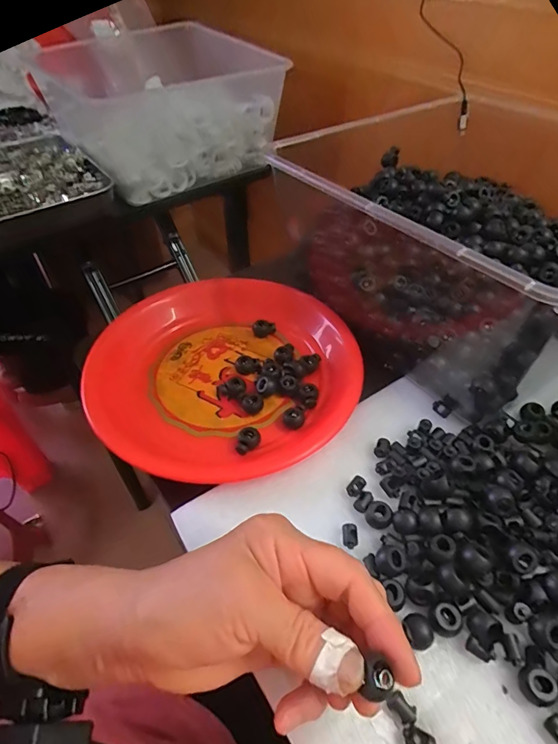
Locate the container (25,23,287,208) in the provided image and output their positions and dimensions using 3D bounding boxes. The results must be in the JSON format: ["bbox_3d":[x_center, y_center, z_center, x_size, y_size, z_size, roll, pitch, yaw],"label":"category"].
[{"bbox_3d":[-0.145,-0.369,0.617,0.279,0.170,0.142,-32,54,-26],"label":"container"}]

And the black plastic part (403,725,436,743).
[{"bbox_3d":[0.070,0.182,0.214,0.016,0.006,0.009,21,51,19],"label":"black plastic part"}]

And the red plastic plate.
[{"bbox_3d":[-0.044,-0.004,0.373,0.211,0.041,0.218,-1,47,1],"label":"red plastic plate"}]

